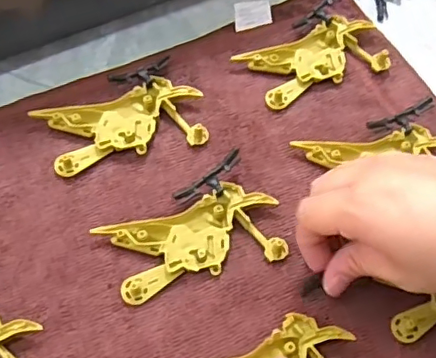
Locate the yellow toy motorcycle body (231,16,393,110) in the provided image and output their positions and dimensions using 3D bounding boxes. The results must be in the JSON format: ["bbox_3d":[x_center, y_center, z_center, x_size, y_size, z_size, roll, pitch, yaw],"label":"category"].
[{"bbox_3d":[0.069,-0.085,0.400,0.100,0.012,0.047,-21,66,-14],"label":"yellow toy motorcycle body"}]

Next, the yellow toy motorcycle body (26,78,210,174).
[{"bbox_3d":[-0.060,-0.036,0.363,0.100,0.015,0.048,-15,65,-11],"label":"yellow toy motorcycle body"}]

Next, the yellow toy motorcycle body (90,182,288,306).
[{"bbox_3d":[-0.014,0.035,0.330,0.100,0.009,0.049,-15,65,-11],"label":"yellow toy motorcycle body"}]

